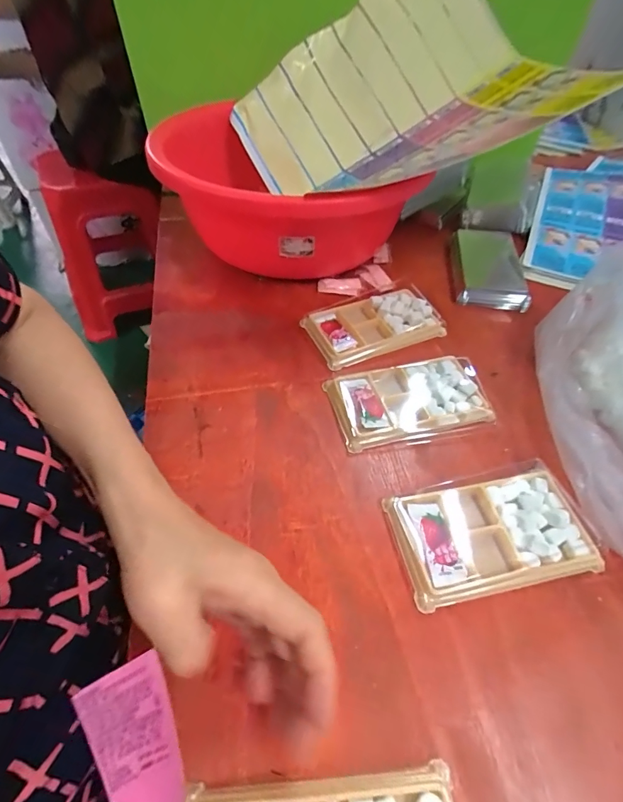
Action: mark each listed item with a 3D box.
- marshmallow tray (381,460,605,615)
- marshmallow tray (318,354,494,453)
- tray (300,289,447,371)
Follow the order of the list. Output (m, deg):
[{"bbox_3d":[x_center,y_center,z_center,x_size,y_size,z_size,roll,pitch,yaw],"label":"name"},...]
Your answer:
[{"bbox_3d":[0.126,0.092,0.286,0.130,0.013,0.079,-13,53,-8],"label":"marshmallow tray"},{"bbox_3d":[0.086,-0.002,0.358,0.132,0.015,0.076,-9,51,-9],"label":"marshmallow tray"},{"bbox_3d":[0.064,-0.083,0.418,0.126,0.018,0.077,-17,53,-15],"label":"tray"}]

